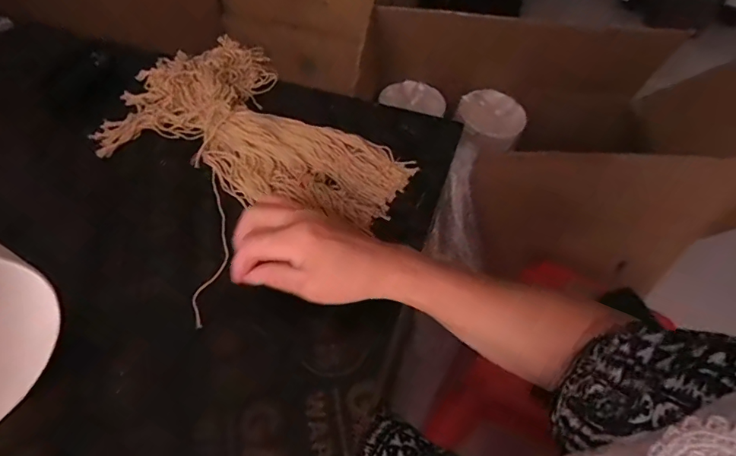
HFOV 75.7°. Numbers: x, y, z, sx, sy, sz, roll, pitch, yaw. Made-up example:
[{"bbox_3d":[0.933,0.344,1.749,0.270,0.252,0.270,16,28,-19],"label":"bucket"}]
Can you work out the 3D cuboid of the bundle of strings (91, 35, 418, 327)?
[{"bbox_3d":[-0.152,-0.104,0.529,0.256,0.034,0.356,-29,59,-24],"label":"bundle of strings"}]

